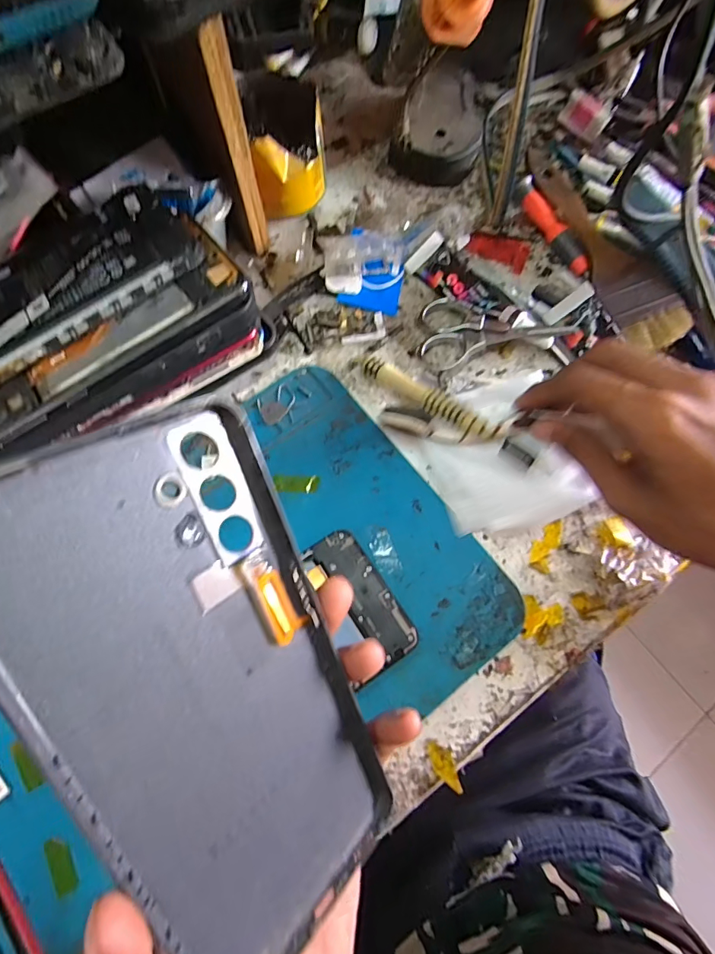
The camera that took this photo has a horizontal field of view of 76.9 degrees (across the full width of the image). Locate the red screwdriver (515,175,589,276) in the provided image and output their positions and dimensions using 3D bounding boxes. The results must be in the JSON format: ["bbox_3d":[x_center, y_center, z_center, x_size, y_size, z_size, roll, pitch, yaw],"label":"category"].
[{"bbox_3d":[0.137,-0.173,0.314,0.011,0.017,0.079,-28,74,-10],"label":"red screwdriver"}]

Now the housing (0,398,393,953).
[{"bbox_3d":[-0.036,0.064,0.126,0.073,0.006,0.161,-33,111,-41],"label":"housing"}]

